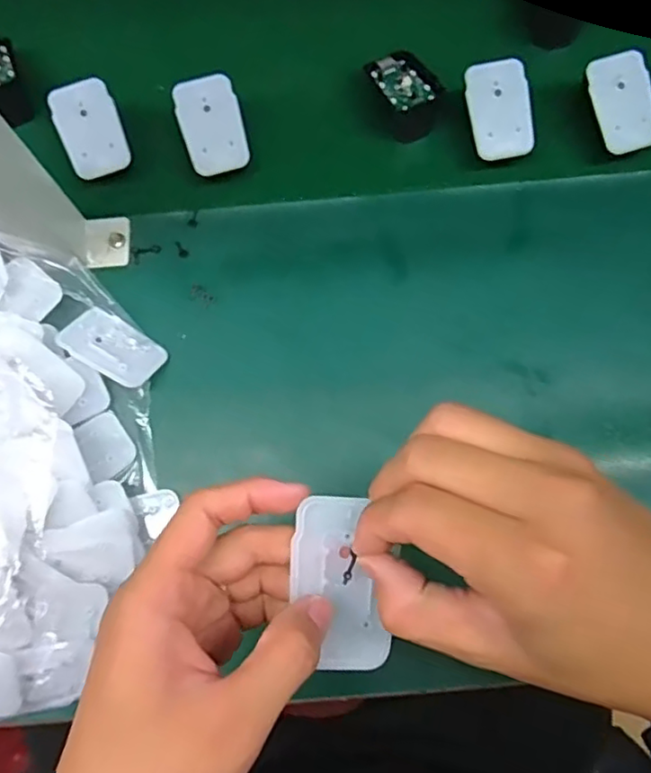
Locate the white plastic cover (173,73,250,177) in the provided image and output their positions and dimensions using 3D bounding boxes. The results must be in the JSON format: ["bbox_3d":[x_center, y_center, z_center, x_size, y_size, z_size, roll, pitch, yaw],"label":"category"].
[{"bbox_3d":[-0.084,-0.194,0.451,0.044,0.006,0.066,-18,101,-11],"label":"white plastic cover"}]

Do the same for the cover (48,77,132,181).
[{"bbox_3d":[-0.175,-0.191,0.454,0.045,0.005,0.066,-23,99,-8],"label":"cover"}]

